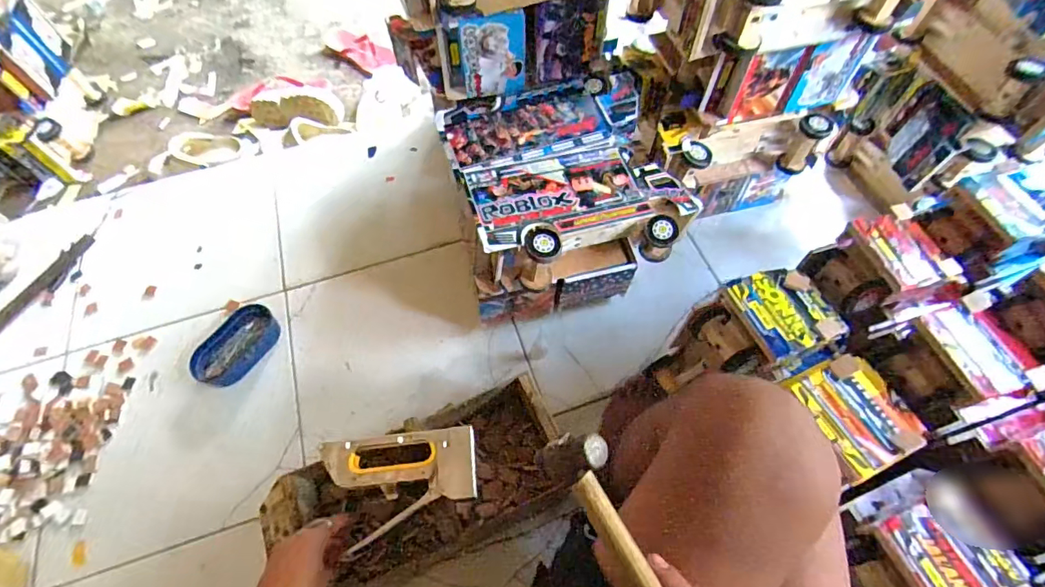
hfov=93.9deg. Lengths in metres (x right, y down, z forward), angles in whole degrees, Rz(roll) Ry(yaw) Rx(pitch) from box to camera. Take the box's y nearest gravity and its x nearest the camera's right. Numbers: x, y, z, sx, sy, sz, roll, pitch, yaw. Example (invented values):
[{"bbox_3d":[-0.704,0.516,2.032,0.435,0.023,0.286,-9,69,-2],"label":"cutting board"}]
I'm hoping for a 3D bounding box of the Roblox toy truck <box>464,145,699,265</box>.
[{"bbox_3d":[0.093,-0.127,0.726,0.322,0.101,0.146,-13,61,-6],"label":"Roblox toy truck"}]

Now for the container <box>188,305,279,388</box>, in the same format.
[{"bbox_3d":[-0.512,0.094,0.873,0.089,0.041,0.158,36,68,19],"label":"container"}]

